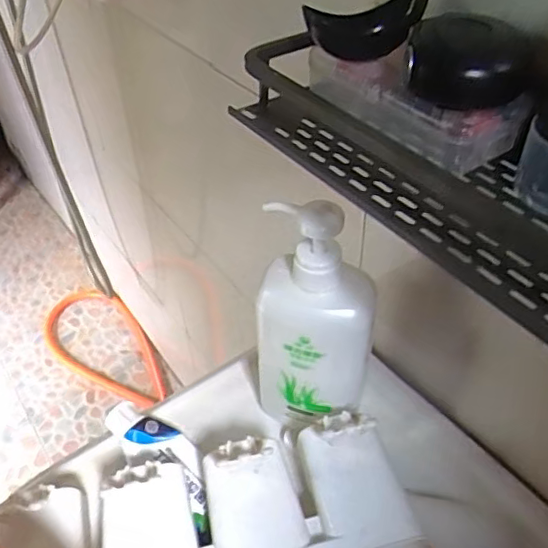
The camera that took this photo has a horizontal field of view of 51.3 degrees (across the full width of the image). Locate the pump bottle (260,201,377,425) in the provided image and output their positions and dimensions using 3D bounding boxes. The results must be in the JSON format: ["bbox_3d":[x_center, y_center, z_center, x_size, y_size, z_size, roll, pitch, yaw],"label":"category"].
[{"bbox_3d":[0.029,0.046,0.447,0.089,0.227,0.058,2,43,6],"label":"pump bottle"}]

